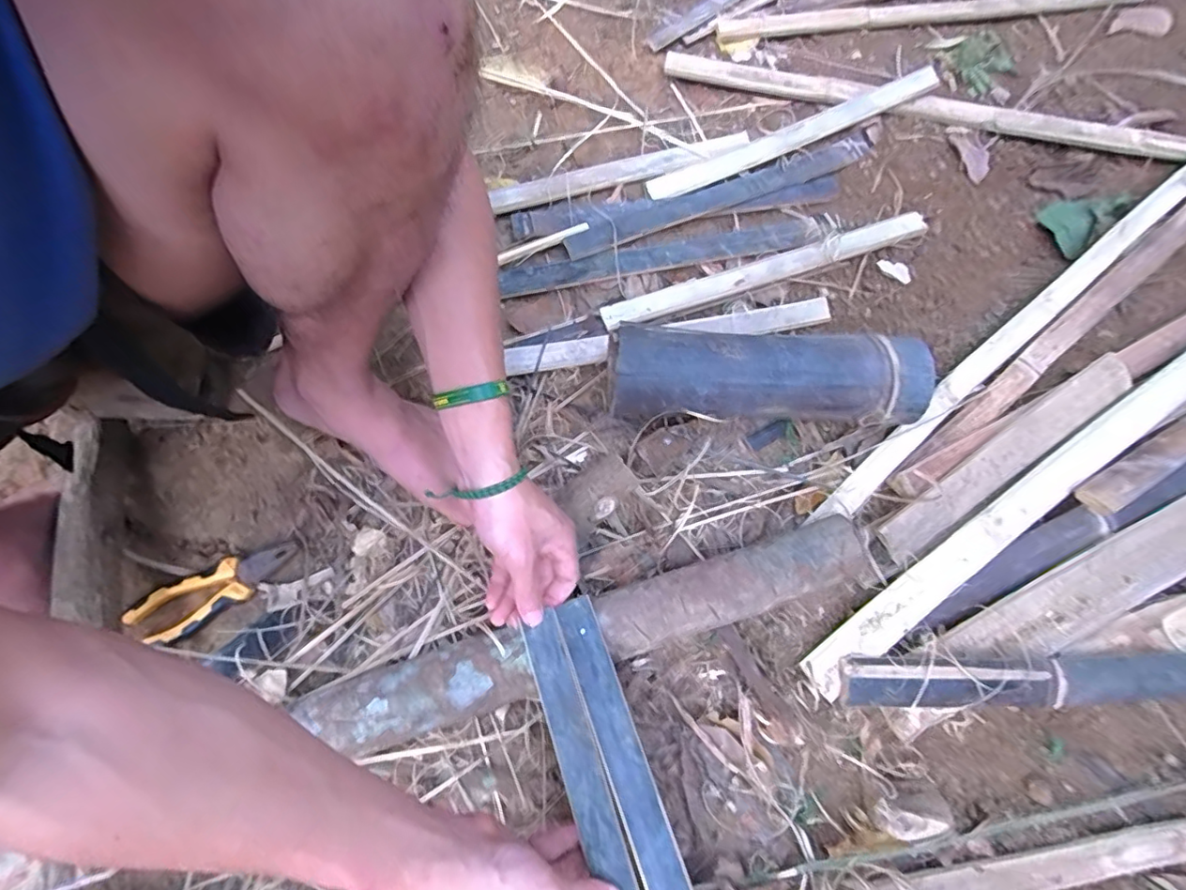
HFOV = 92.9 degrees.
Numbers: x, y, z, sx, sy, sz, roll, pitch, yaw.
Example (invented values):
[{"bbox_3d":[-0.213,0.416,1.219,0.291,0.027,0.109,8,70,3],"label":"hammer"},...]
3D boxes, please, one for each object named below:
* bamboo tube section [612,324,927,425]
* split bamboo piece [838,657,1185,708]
[{"bbox_3d":[0.171,-0.067,0.563,0.308,0.077,0.086,1,69,-3],"label":"bamboo tube section"},{"bbox_3d":[0.660,0.202,0.521,0.870,0.023,0.043,-2,72,-2],"label":"split bamboo piece"}]

